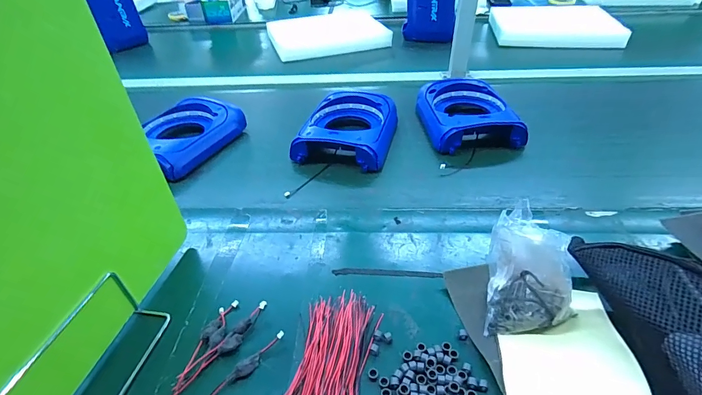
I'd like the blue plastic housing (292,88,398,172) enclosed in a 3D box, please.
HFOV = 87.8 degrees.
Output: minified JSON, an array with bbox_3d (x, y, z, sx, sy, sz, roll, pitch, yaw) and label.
[{"bbox_3d":[-0.002,-0.140,0.727,0.168,0.065,0.214,8,42,14],"label":"blue plastic housing"}]

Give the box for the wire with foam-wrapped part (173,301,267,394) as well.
[{"bbox_3d":[-0.139,0.165,0.399,0.018,0.012,0.133,23,45,27],"label":"wire with foam-wrapped part"}]

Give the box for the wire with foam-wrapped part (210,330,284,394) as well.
[{"bbox_3d":[-0.117,0.182,0.377,0.014,0.013,0.118,30,49,33],"label":"wire with foam-wrapped part"}]

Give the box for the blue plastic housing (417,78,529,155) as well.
[{"bbox_3d":[0.235,-0.171,0.754,0.165,0.072,0.224,-6,40,-3],"label":"blue plastic housing"}]

